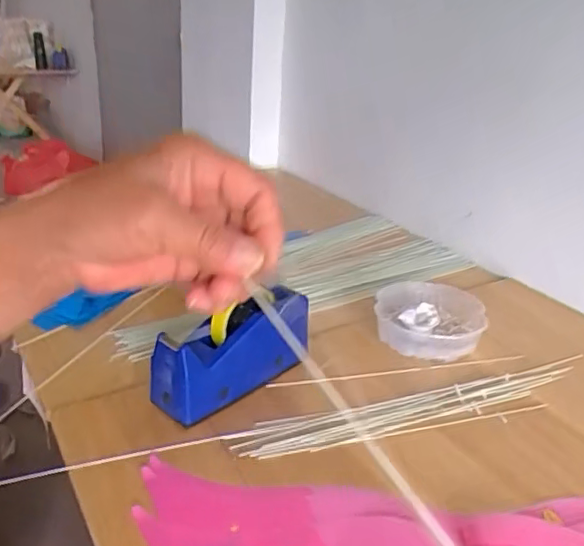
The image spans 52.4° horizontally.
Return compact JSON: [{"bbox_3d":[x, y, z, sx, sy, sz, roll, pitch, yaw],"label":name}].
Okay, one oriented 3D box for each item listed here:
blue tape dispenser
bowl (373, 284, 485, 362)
[{"bbox_3d":[-0.069,0.092,0.718,0.068,0.109,0.203,23,33,38],"label":"blue tape dispenser"},{"bbox_3d":[0.194,0.067,0.847,0.147,0.052,0.137,2,25,-1],"label":"bowl"}]

